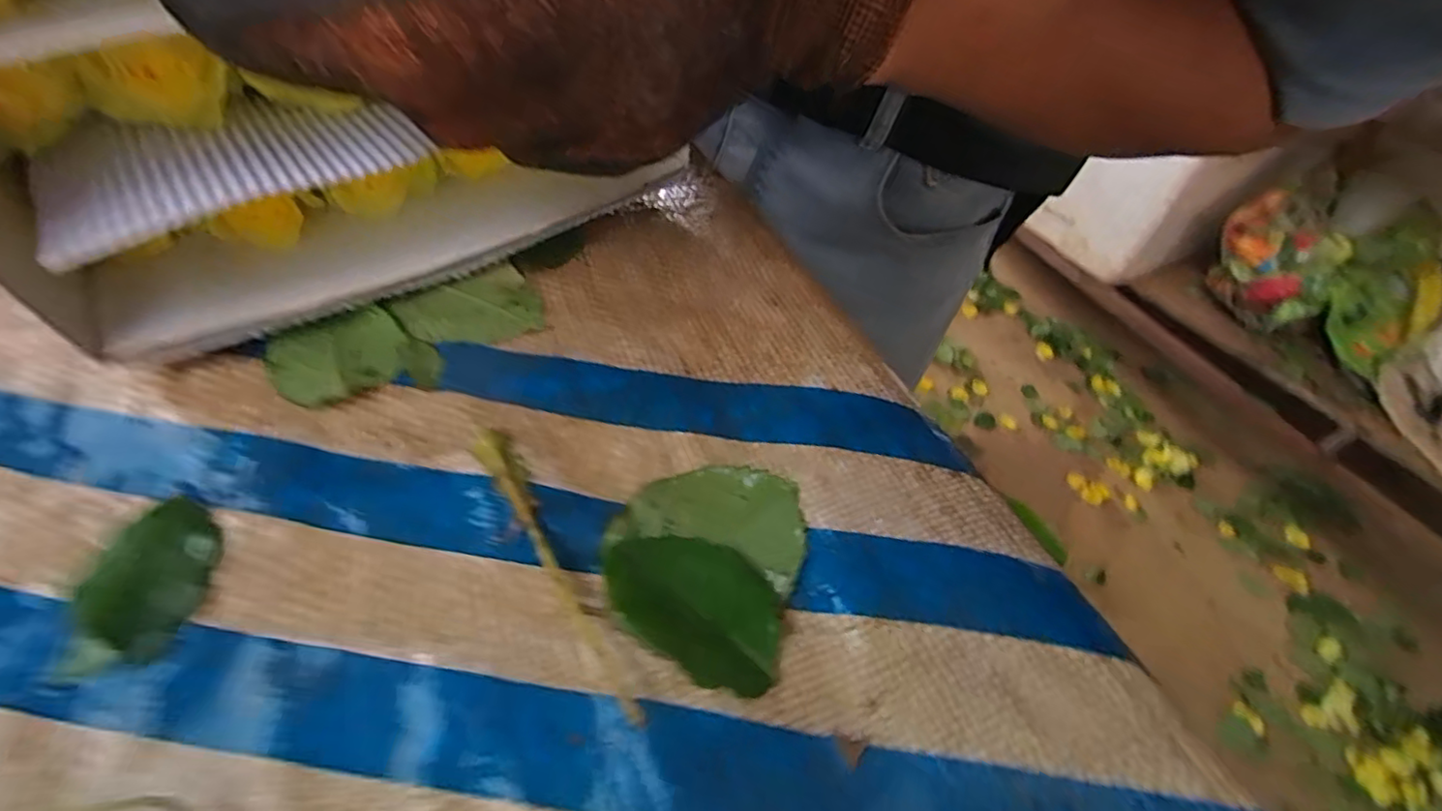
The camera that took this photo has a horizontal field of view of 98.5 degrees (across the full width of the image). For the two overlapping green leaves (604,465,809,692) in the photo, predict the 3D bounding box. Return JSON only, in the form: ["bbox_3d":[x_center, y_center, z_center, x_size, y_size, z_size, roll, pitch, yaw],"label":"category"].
[{"bbox_3d":[-0.005,0.035,0.147,0.044,0.012,0.054,18,50,6],"label":"two overlapping green leaves"}]

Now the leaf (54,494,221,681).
[{"bbox_3d":[-0.122,0.037,0.133,0.023,0.005,0.036,-8,52,-15],"label":"leaf"}]

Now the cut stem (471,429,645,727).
[{"bbox_3d":[-0.040,0.035,0.144,0.008,0.005,0.084,-24,57,-25],"label":"cut stem"}]

